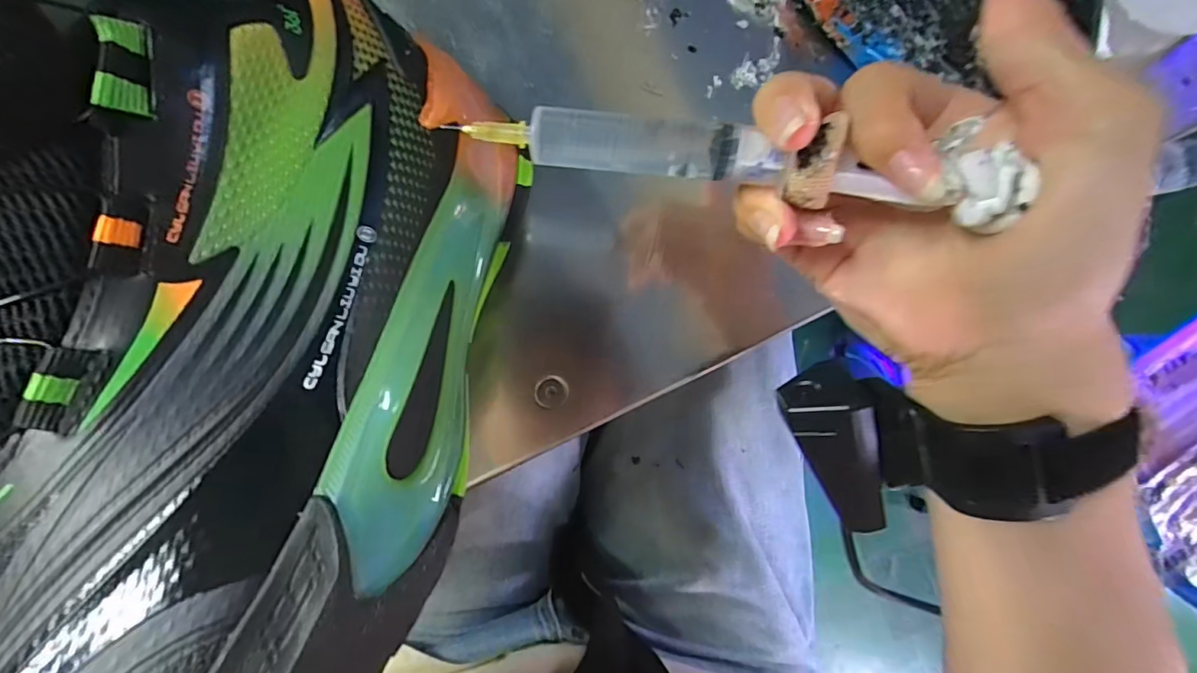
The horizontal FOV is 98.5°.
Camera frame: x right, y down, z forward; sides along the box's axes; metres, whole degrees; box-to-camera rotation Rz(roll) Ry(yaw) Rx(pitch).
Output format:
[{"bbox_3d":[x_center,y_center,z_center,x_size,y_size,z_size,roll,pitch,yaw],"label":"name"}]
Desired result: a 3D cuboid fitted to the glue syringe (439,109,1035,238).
[{"bbox_3d":[0.037,-0.056,0.155,0.163,0.018,0.019,10,91,11],"label":"glue syringe"}]

